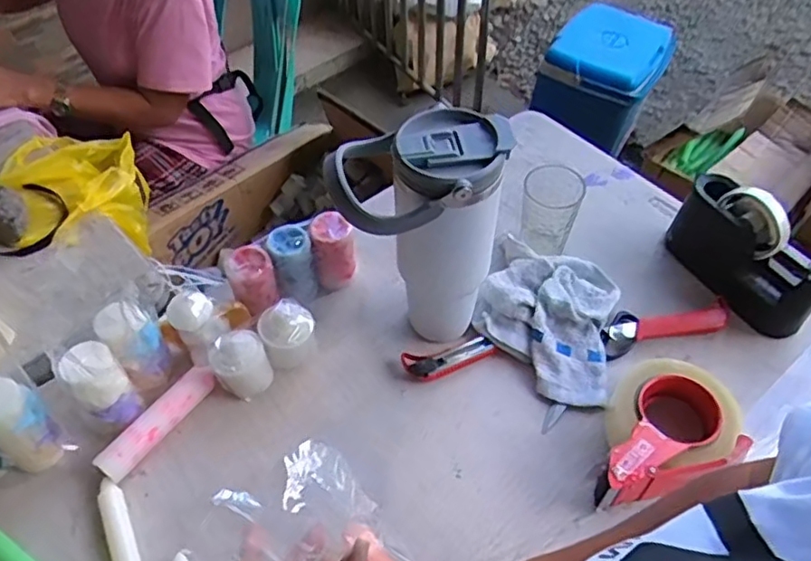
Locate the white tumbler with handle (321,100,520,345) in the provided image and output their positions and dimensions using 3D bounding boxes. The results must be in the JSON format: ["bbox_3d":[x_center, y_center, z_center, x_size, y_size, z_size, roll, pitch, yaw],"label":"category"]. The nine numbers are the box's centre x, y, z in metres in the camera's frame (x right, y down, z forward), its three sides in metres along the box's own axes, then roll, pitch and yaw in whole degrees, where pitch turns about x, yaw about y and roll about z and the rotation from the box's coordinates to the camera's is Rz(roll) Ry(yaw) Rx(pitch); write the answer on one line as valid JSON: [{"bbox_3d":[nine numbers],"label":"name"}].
[{"bbox_3d":[0.012,-0.029,0.630,0.154,0.279,0.101,-10,52,-8],"label":"white tumbler with handle"}]

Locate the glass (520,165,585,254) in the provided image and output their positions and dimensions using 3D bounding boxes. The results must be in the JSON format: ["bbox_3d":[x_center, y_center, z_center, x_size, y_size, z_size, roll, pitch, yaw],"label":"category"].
[{"bbox_3d":[0.175,-0.082,0.758,0.065,0.114,0.065,10,54,9],"label":"glass"}]

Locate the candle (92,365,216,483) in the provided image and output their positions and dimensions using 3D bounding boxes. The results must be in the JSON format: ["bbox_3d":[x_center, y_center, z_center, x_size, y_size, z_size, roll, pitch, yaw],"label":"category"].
[{"bbox_3d":[-0.258,0.148,0.647,0.031,0.027,0.139,27,57,20],"label":"candle"}]

